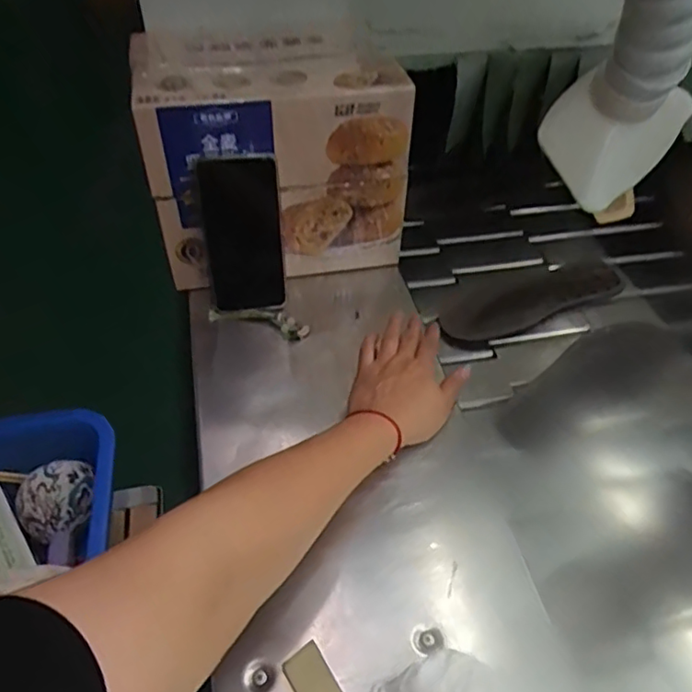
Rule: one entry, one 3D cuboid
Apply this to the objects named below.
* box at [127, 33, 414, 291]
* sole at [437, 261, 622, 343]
[{"bbox_3d":[-0.080,-0.208,0.665,0.261,0.205,0.178,-7,45,-9],"label":"box"},{"bbox_3d":[0.232,-0.057,0.739,0.255,0.013,0.073,-17,50,-17],"label":"sole"}]

